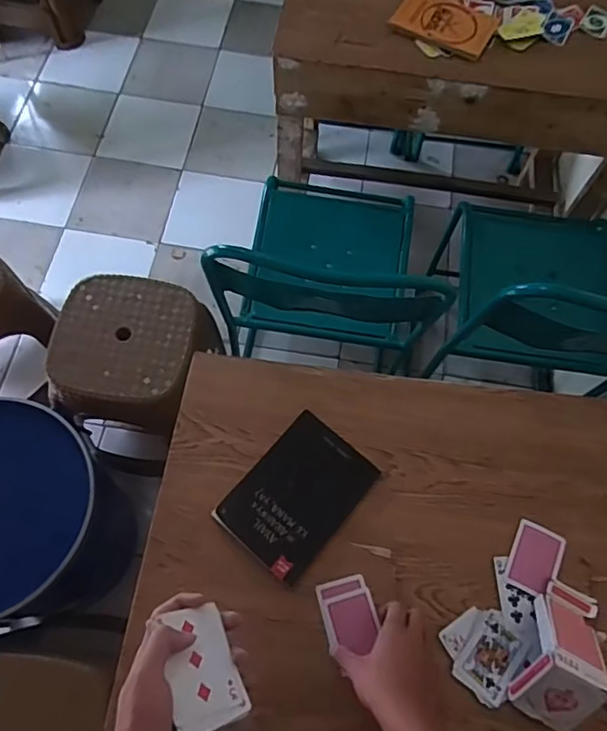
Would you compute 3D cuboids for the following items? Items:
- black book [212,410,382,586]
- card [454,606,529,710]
[{"bbox_3d":[-0.007,0.166,0.728,0.131,0.020,0.186,39,70,14],"label":"black book"},{"bbox_3d":[0.224,0.344,0.663,0.060,0.004,0.092,34,69,12],"label":"card"}]

